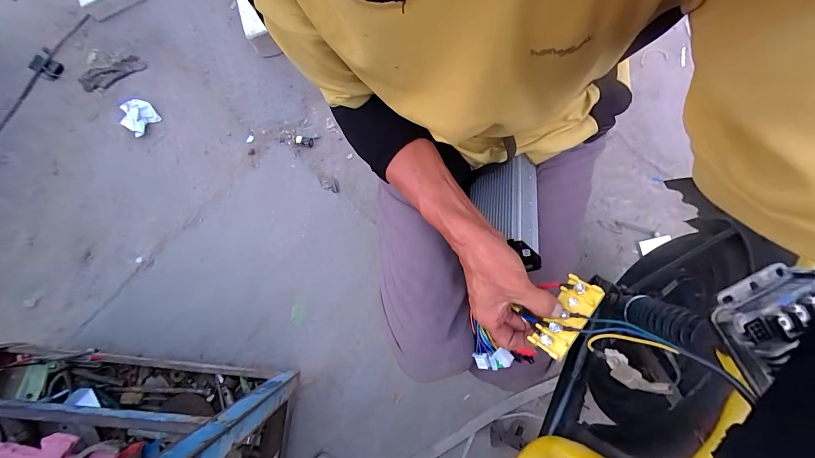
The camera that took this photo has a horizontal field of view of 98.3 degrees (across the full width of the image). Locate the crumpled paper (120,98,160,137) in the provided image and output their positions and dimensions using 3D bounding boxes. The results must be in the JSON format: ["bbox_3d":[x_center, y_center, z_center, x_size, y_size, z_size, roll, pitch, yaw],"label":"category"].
[{"bbox_3d":[-0.766,-0.324,0.988,0.115,0.028,0.089,37,81,9],"label":"crumpled paper"}]

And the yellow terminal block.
[{"bbox_3d":[0.163,0.090,0.362,0.036,0.020,0.084,30,83,38],"label":"yellow terminal block"}]

